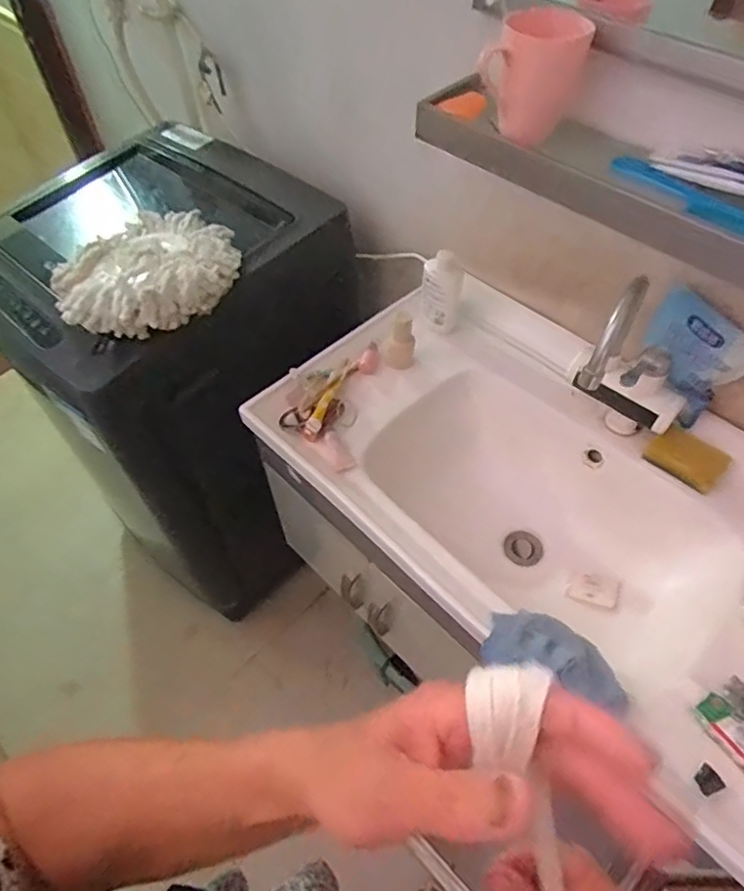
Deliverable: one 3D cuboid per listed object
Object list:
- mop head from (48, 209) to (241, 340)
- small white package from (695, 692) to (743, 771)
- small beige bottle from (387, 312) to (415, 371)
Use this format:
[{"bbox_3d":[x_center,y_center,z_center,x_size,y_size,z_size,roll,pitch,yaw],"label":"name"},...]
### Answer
[{"bbox_3d":[-0.368,-0.290,0.932,0.261,0.071,0.296,38,63,25],"label":"mop head"},{"bbox_3d":[0.376,0.303,0.568,0.038,0.021,0.110,-36,74,-22],"label":"small white package"},{"bbox_3d":[0.046,-0.170,0.906,0.046,0.112,0.045,3,54,3],"label":"small beige bottle"}]

